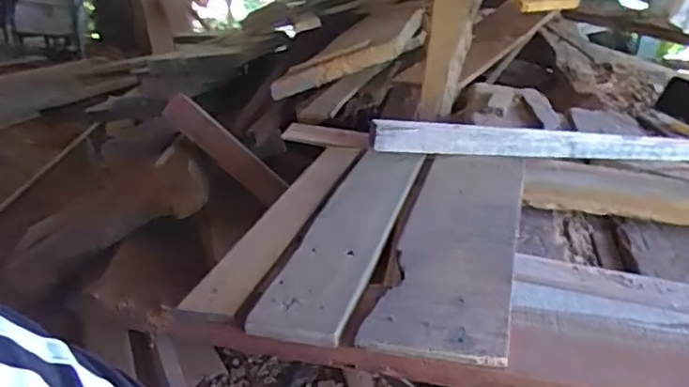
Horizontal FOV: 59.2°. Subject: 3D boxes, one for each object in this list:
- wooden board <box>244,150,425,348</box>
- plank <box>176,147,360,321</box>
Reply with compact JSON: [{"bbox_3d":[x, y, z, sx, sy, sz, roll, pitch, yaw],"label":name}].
[{"bbox_3d":[0.011,0.036,0.732,0.095,0.019,0.447,8,26,14],"label":"wooden board"},{"bbox_3d":[-0.068,0.020,0.785,0.065,0.016,0.489,8,26,14],"label":"plank"}]

